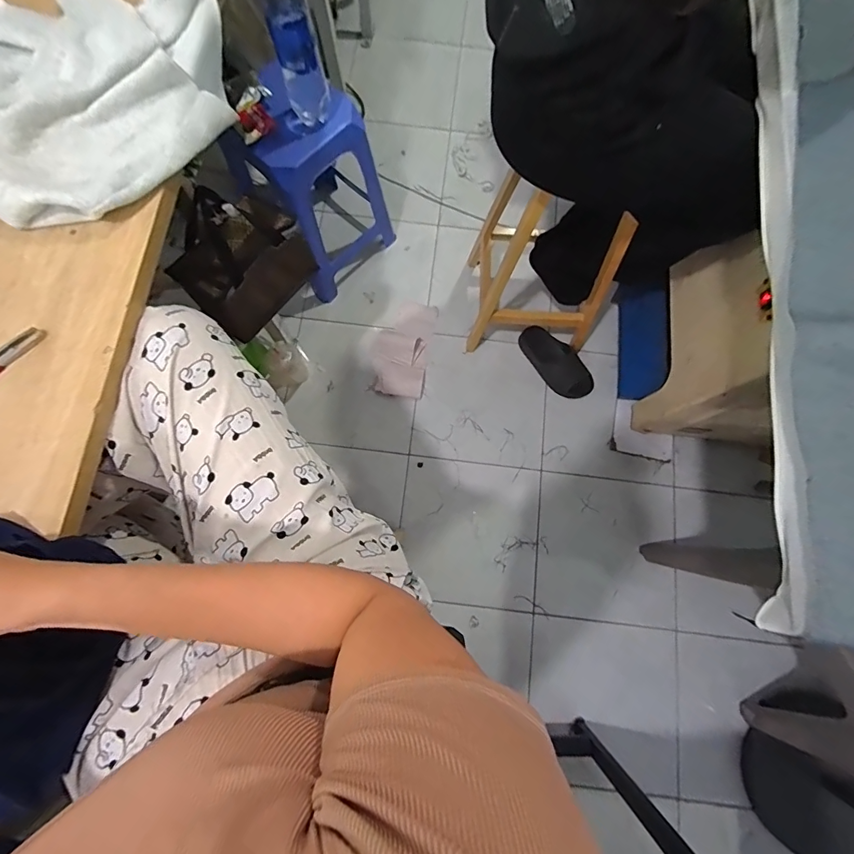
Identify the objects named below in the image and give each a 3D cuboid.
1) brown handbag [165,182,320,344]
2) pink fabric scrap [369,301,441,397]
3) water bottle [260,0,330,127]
[{"bbox_3d":[-0.334,-0.306,0.748,0.125,0.209,0.222,41,80,7],"label":"brown handbag"},{"bbox_3d":[-0.080,-0.259,1.329,0.180,0.023,0.321,11,78,1],"label":"pink fabric scrap"},{"bbox_3d":[-0.263,-0.762,0.815,0.087,0.310,0.068,-14,79,-4],"label":"water bottle"}]

